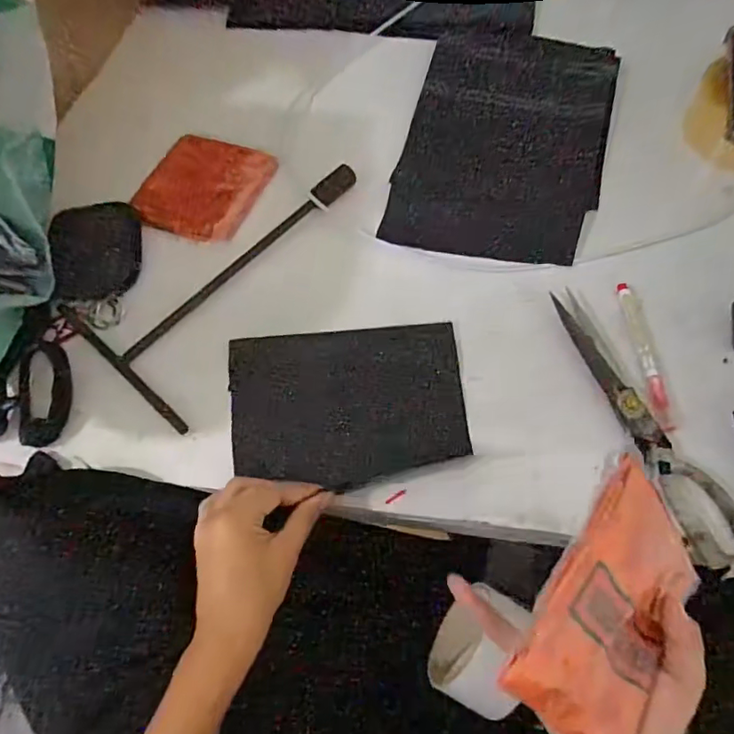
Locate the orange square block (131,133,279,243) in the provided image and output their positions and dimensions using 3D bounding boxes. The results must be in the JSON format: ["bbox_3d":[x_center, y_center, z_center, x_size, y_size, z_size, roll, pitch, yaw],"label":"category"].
[{"bbox_3d":[-0.170,-0.188,0.573,0.119,0.010,0.130,17,66,11],"label":"orange square block"}]

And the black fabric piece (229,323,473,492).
[{"bbox_3d":[-0.017,0.030,0.464,0.190,0.012,0.135,-7,64,-1],"label":"black fabric piece"}]

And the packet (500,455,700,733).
[{"bbox_3d":[0.123,0.122,0.271,0.116,0.125,0.010,-52,34,-17],"label":"packet"}]

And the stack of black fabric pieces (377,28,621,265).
[{"bbox_3d":[0.152,-0.254,0.588,0.204,0.021,0.331,13,65,9],"label":"stack of black fabric pieces"}]

